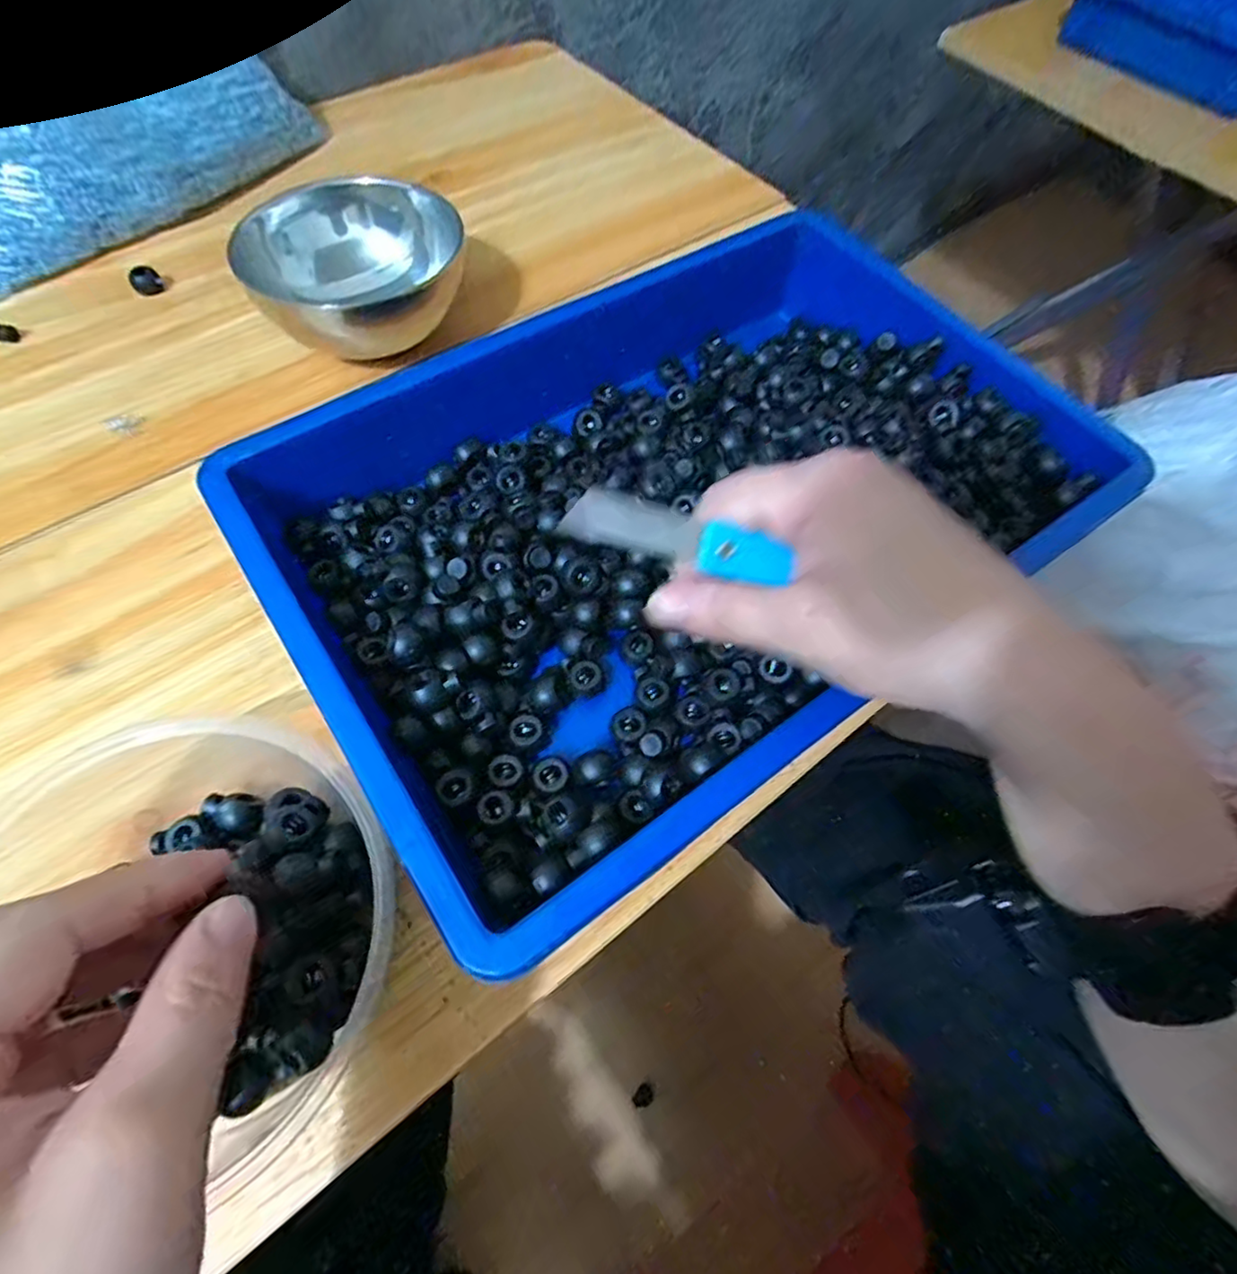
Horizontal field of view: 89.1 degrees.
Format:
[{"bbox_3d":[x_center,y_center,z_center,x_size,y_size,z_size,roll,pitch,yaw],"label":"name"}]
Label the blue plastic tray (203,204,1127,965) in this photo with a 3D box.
[{"bbox_3d":[0.040,-0.060,0.299,0.366,0.049,0.226,-32,69,-17],"label":"blue plastic tray"}]

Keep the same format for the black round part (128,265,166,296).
[{"bbox_3d":[-0.305,-0.231,0.405,0.017,0.014,0.014,-37,71,-19],"label":"black round part"}]

